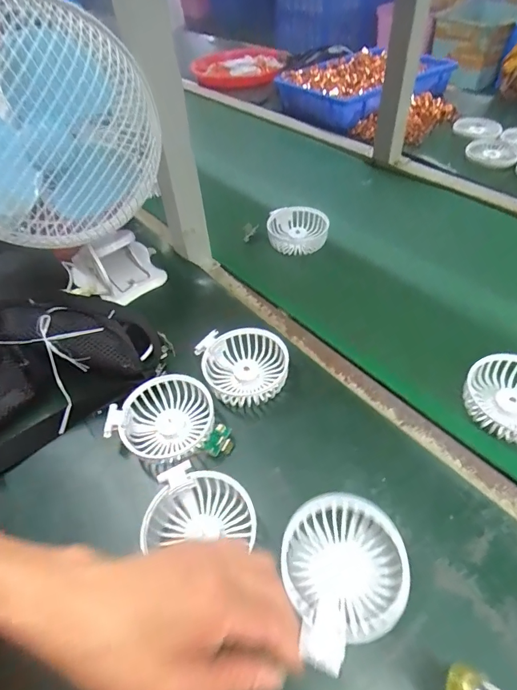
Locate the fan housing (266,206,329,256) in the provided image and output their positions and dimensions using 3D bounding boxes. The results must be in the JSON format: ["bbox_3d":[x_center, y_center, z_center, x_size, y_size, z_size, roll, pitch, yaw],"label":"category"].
[{"bbox_3d":[0.058,-0.176,0.606,0.086,0.031,0.079,-3,50,4],"label":"fan housing"}]

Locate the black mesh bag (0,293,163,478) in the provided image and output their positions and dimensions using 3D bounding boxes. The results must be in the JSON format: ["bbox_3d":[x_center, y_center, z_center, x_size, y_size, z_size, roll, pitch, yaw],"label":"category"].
[{"bbox_3d":[-0.236,0.025,0.421,0.253,0.087,0.146,-29,53,-18],"label":"black mesh bag"}]

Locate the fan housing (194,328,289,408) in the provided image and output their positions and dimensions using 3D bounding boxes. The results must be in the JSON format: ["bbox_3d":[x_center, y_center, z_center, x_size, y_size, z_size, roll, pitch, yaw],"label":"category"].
[{"bbox_3d":[-0.016,0.024,0.432,0.092,0.033,0.079,-5,49,2],"label":"fan housing"}]

